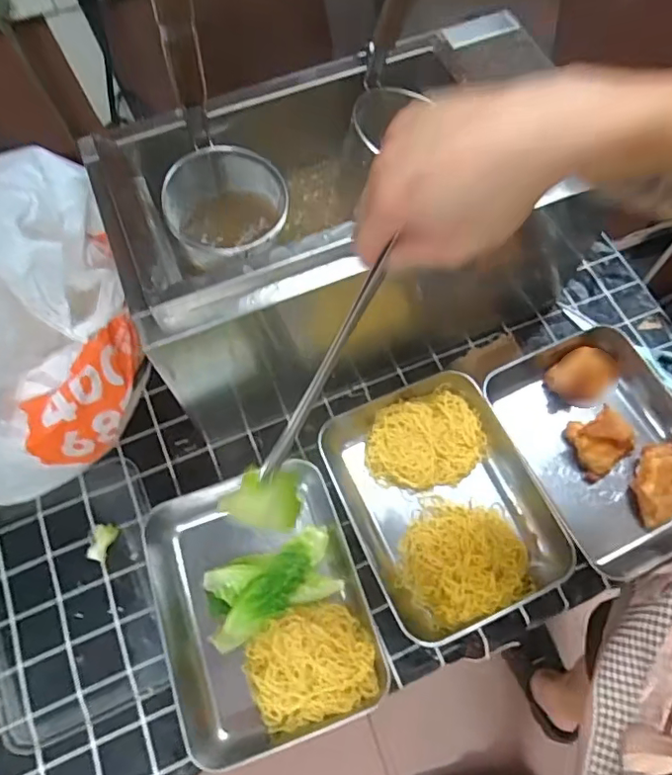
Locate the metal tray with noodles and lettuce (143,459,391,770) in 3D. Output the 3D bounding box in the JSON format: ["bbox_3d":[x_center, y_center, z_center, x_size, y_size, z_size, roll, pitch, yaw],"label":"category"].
[{"bbox_3d":[-0.079,0.221,0.583,0.205,0.057,0.251,-19,67,-7],"label":"metal tray with noodles and lettuce"}]

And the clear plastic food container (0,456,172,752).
[{"bbox_3d":[-0.284,0.222,0.600,0.185,0.021,0.247,-22,68,-8],"label":"clear plastic food container"}]

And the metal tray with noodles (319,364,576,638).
[{"bbox_3d":[0.116,0.117,0.614,0.198,0.049,0.252,-22,68,-8],"label":"metal tray with noodles"}]

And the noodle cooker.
[{"bbox_3d":[0.032,-0.188,0.634,0.492,0.279,0.252,-21,68,-8],"label":"noodle cooker"}]

